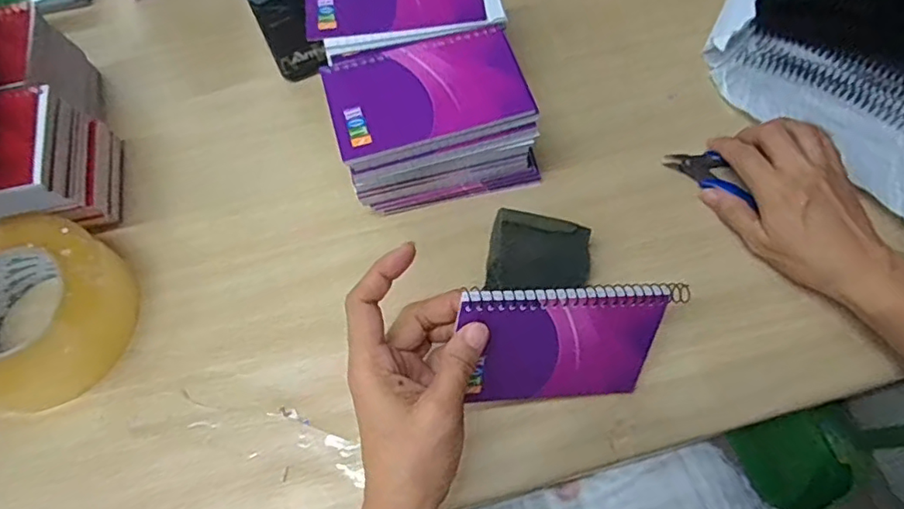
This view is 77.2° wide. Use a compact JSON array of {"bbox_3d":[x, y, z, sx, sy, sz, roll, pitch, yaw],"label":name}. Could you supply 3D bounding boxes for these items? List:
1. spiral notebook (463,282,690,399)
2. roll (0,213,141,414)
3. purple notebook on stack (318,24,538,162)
[{"bbox_3d":[0.067,0.054,0.341,0.132,0.083,0.005,0,32,-17],"label":"spiral notebook"},{"bbox_3d":[-0.300,0.041,0.401,0.130,0.056,0.122,-1,67,2],"label":"roll"},{"bbox_3d":[-0.017,-0.111,0.384,0.130,0.005,0.079,-15,67,-4],"label":"purple notebook on stack"}]

